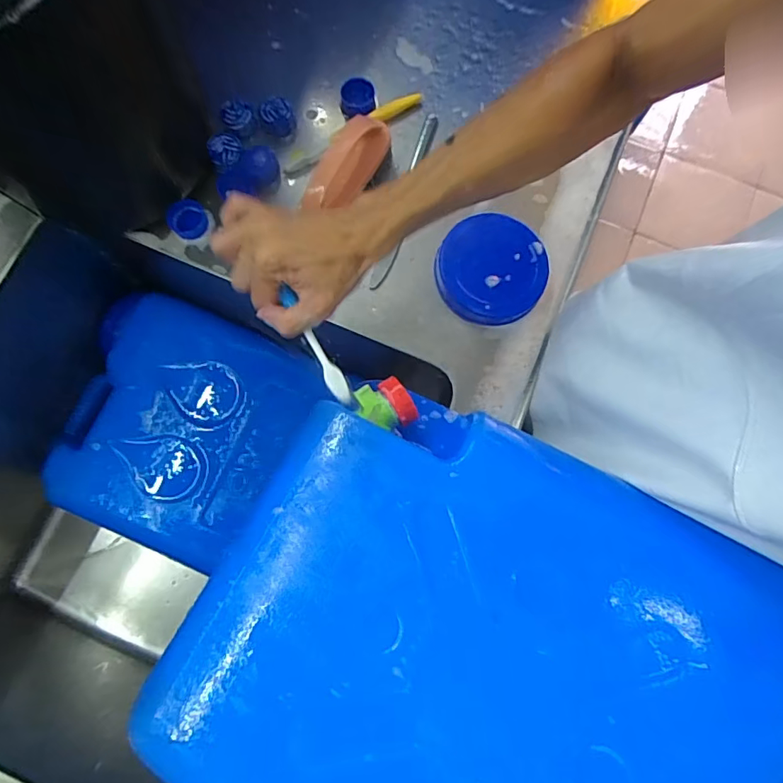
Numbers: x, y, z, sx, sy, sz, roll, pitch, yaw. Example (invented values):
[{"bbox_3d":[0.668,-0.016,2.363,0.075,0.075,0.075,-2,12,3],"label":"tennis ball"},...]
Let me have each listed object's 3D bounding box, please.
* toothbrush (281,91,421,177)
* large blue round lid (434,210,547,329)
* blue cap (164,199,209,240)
[{"bbox_3d":[-0.047,-0.306,0.568,0.187,0.015,0.022,-35,81,-7],"label":"toothbrush"},{"bbox_3d":[0.110,-0.133,0.534,0.116,0.034,0.113,0,78,-1],"label":"large blue round lid"},{"bbox_3d":[-0.231,-0.195,0.547,0.041,0.012,0.051,-33,81,-7],"label":"blue cap"}]

